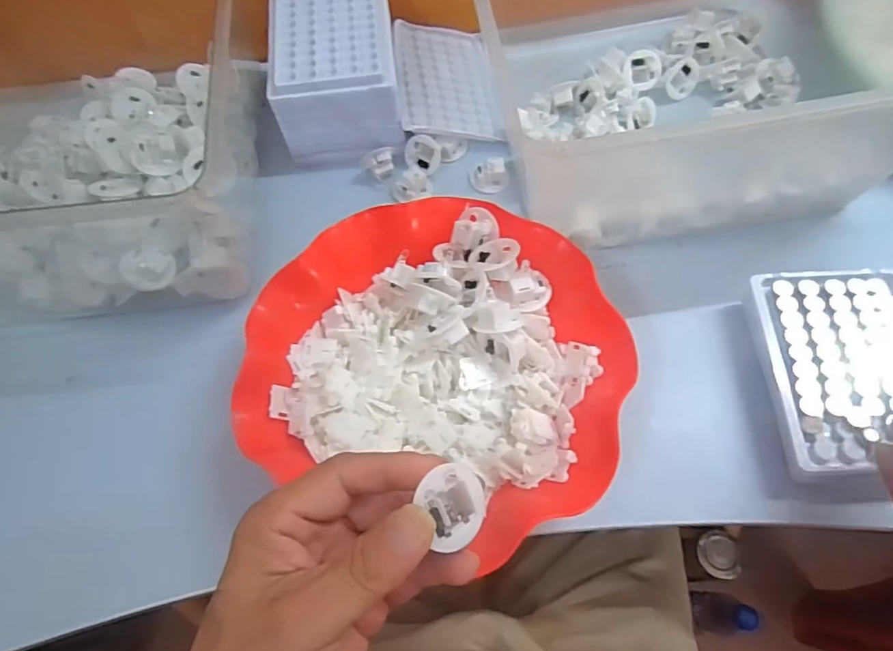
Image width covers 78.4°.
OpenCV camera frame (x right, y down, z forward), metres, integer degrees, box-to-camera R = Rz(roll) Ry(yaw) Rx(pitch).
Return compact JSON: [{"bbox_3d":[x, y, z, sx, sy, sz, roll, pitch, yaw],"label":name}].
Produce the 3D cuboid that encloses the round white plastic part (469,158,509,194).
[{"bbox_3d":[0.035,-0.125,0.454,0.032,0.010,0.028,2,65,4],"label":"round white plastic part"}]

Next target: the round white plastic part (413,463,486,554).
[{"bbox_3d":[0.000,0.072,0.219,0.031,0.009,0.031,6,80,-33],"label":"round white plastic part"}]

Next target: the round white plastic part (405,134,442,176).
[{"bbox_3d":[-0.019,-0.145,0.465,0.031,0.017,0.031,-1,109,16],"label":"round white plastic part"}]

